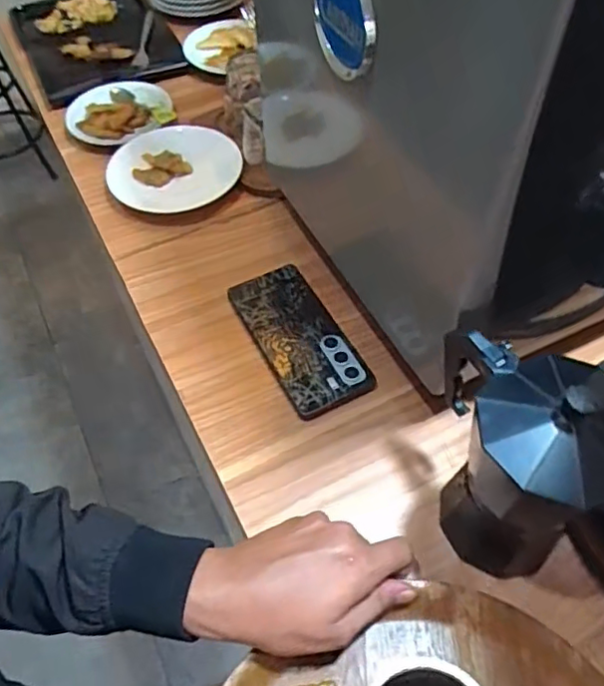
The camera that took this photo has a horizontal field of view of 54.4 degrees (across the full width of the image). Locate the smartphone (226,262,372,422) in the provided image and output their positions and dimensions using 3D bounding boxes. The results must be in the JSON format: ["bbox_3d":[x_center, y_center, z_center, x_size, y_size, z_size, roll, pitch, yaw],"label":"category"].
[{"bbox_3d":[-0.004,-0.006,0.557,0.077,0.010,0.162,-26,57,-15],"label":"smartphone"}]

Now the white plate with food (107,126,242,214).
[{"bbox_3d":[-0.151,-0.209,0.694,0.148,0.023,0.151,-1,54,1],"label":"white plate with food"}]

